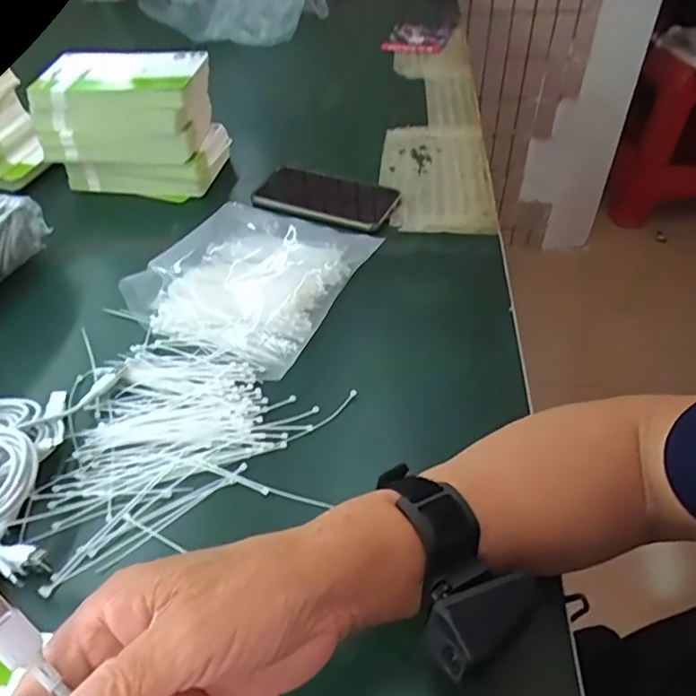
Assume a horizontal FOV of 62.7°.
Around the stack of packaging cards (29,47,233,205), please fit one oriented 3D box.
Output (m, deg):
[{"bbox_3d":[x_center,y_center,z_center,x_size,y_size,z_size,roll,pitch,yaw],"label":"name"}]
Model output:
[{"bbox_3d":[-0.243,-0.259,0.654,0.173,0.117,0.117,11,49,13],"label":"stack of packaging cards"}]

